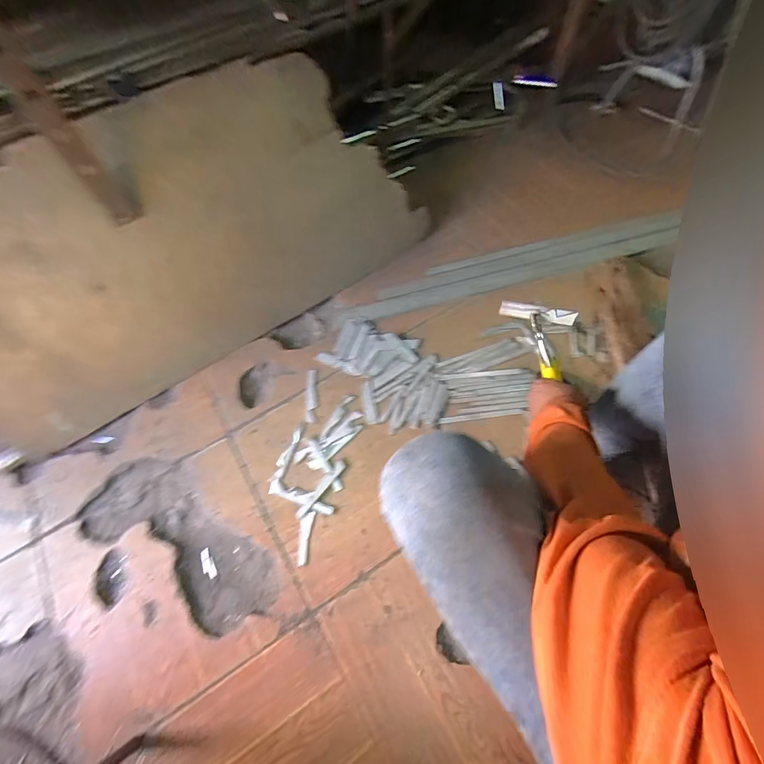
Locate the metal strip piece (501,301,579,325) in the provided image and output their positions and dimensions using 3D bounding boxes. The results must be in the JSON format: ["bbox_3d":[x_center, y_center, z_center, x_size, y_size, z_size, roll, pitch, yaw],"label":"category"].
[{"bbox_3d":[0.283,-0.126,0.662,0.131,0.027,0.022,19,64,36],"label":"metal strip piece"}]

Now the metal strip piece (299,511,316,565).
[{"bbox_3d":[-0.150,0.301,0.700,0.025,0.005,0.096,5,65,3],"label":"metal strip piece"}]

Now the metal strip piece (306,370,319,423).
[{"bbox_3d":[-0.159,0.032,0.824,0.026,0.012,0.125,0,68,-11],"label":"metal strip piece"}]

